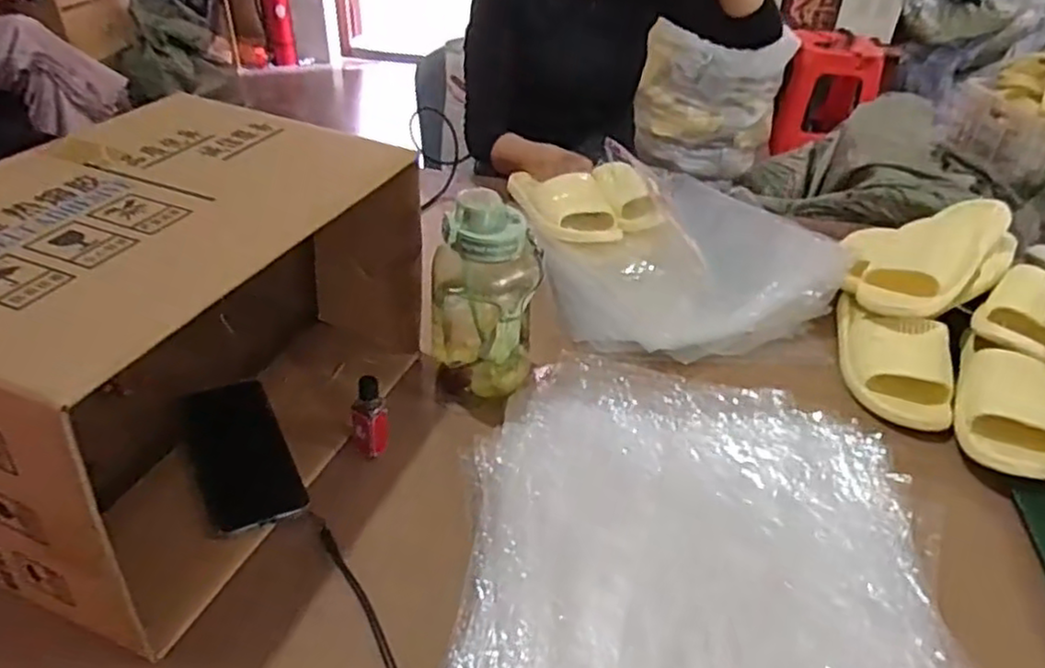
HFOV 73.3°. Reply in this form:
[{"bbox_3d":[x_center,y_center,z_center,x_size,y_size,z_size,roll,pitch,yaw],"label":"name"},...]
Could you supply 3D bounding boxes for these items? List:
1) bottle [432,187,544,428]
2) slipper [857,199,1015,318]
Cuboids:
[{"bbox_3d":[-0.041,-0.032,0.704,0.109,0.206,0.091,9,38,8],"label":"bottle"},{"bbox_3d":[0.512,-0.104,0.867,0.234,0.080,0.104,-30,48,-35],"label":"slipper"}]

